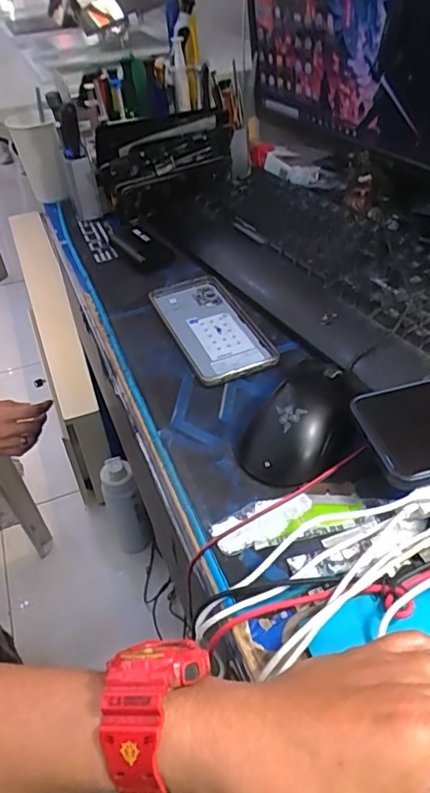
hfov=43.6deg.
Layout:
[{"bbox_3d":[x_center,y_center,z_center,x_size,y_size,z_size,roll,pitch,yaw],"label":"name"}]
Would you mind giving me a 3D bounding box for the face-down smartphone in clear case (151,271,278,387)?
[{"bbox_3d":[-0.003,-0.070,0.531,0.081,0.011,0.164,-17,43,-14],"label":"face-down smartphone in clear case"}]

